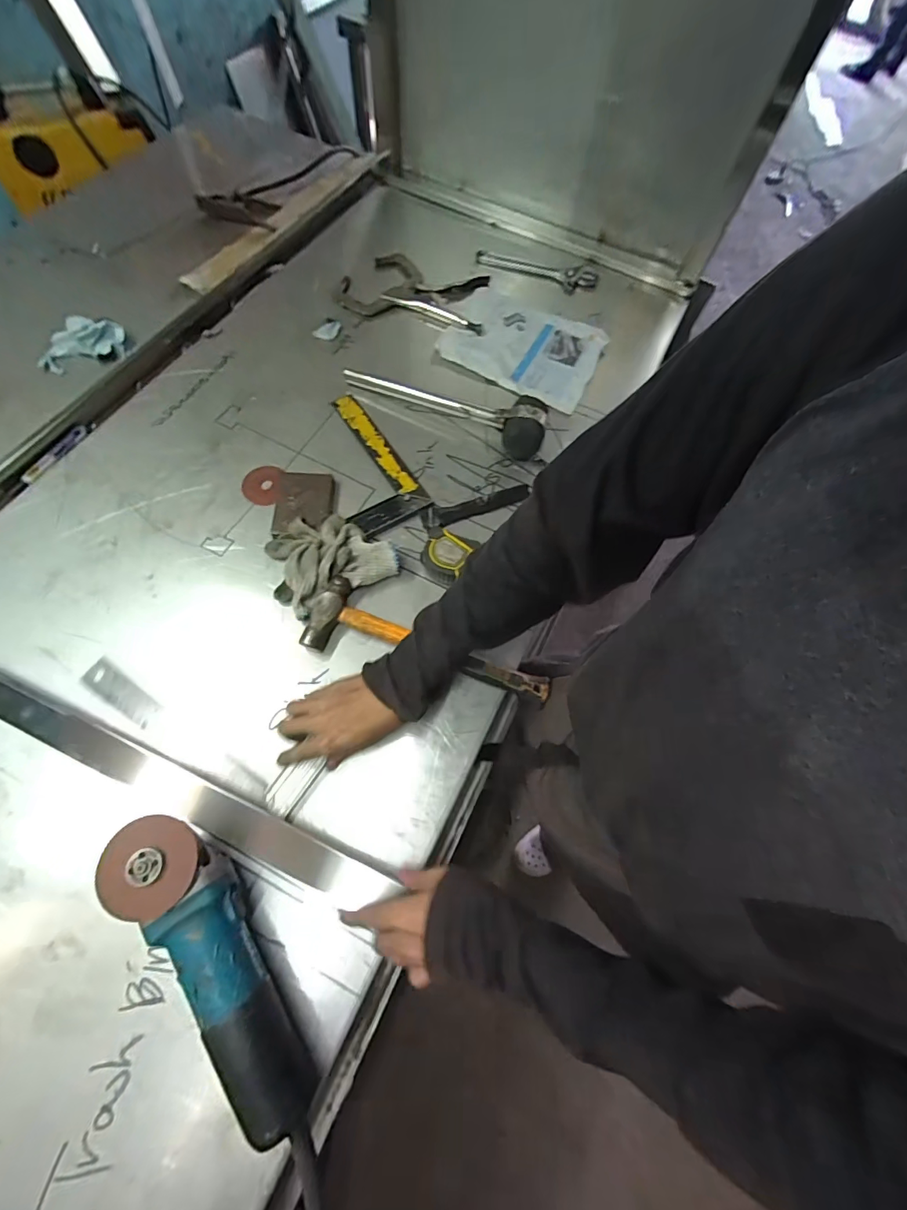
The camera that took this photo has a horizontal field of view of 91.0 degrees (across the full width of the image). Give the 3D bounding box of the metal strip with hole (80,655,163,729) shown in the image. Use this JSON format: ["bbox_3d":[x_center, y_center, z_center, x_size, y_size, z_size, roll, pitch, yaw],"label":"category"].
[{"bbox_3d":[-0.394,0.105,0.531,0.097,0.006,0.034,38,62,4],"label":"metal strip with hole"}]

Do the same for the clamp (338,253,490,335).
[{"bbox_3d":[-0.072,-0.575,0.813,0.257,0.024,0.168,5,66,-3],"label":"clamp"}]

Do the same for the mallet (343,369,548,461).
[{"bbox_3d":[-0.010,-0.329,0.695,0.332,0.058,0.080,26,67,7],"label":"mallet"}]

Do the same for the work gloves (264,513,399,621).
[{"bbox_3d":[-0.168,-0.068,0.583,0.157,0.046,0.128,-29,71,-16],"label":"work gloves"}]

